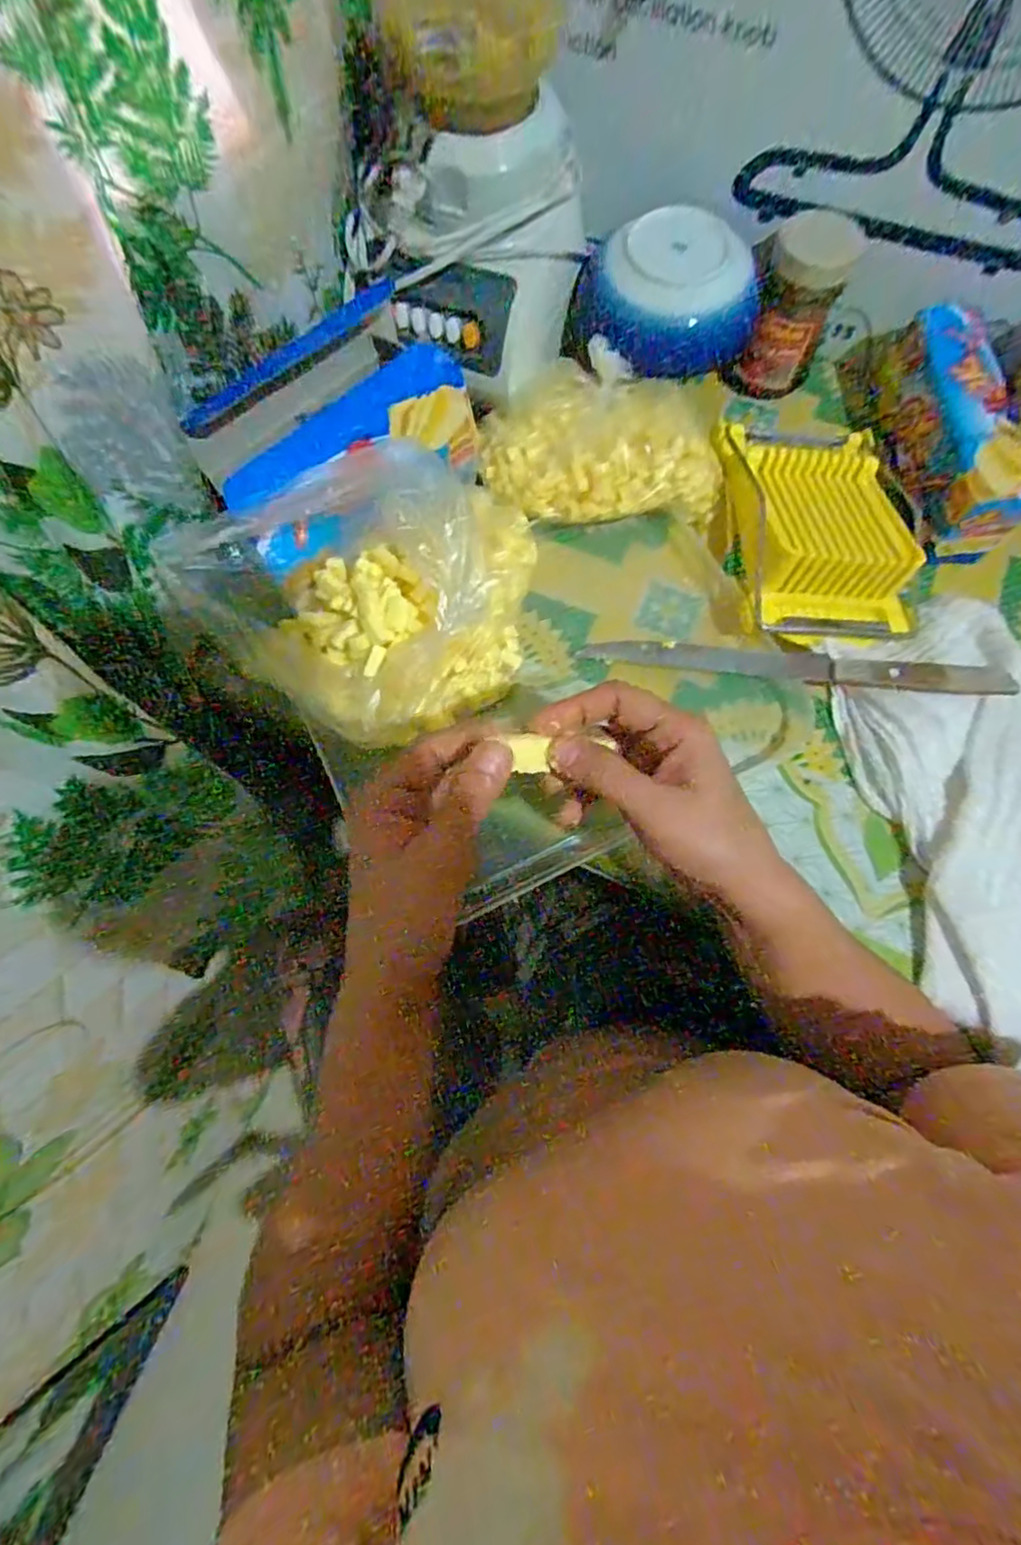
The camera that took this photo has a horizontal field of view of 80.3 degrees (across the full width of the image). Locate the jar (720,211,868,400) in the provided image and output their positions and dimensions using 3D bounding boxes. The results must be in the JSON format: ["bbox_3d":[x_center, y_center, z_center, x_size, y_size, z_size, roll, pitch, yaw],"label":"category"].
[{"bbox_3d":[0.211,-0.351,0.462,0.064,0.090,0.070,0,71,-1],"label":"jar"}]

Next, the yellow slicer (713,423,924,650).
[{"bbox_3d":[0.218,-0.177,0.430,0.121,0.035,0.184,0,71,-1],"label":"yellow slicer"}]

